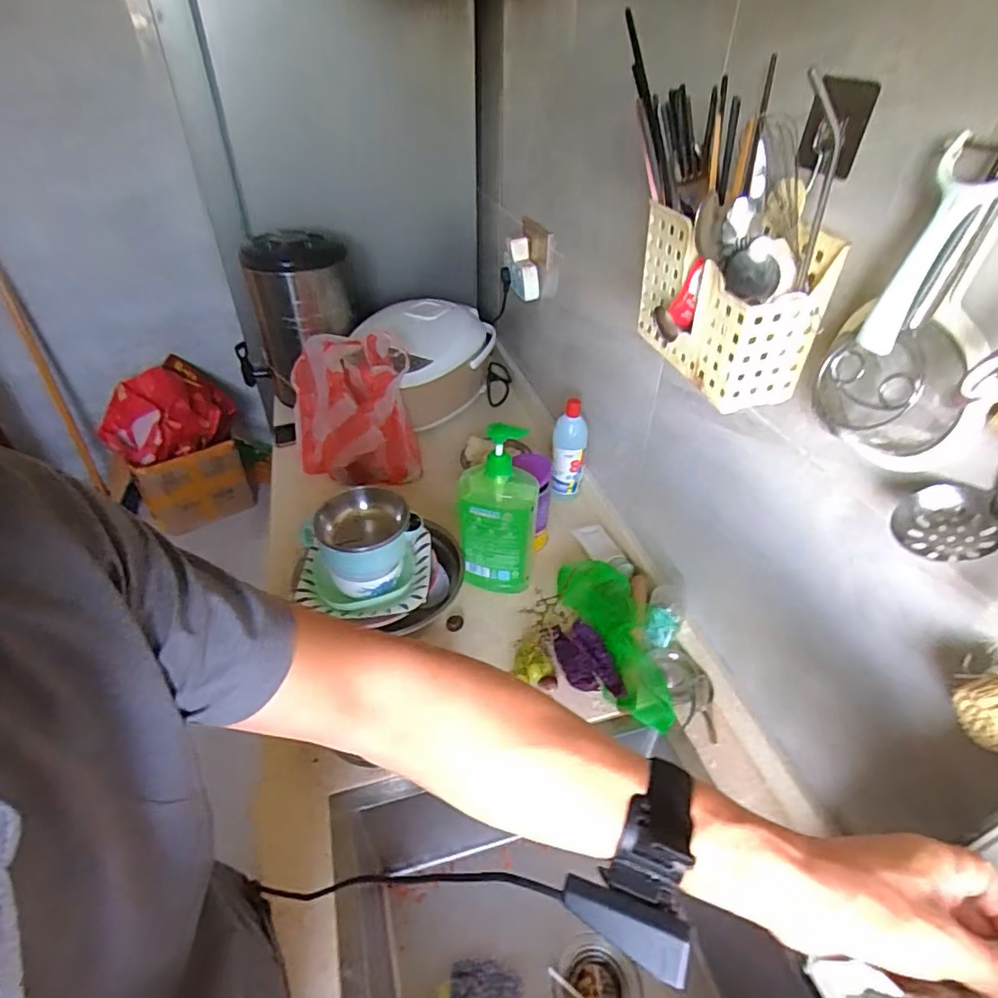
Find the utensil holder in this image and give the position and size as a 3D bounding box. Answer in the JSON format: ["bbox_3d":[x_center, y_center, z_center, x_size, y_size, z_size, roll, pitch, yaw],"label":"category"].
[{"bbox_3d":[0.205,-0.187,0.534,0.081,0.134,0.185,-15,42,-18],"label":"utensil holder"}]

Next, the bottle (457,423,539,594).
[{"bbox_3d":[-0.002,0.009,0.826,0.113,0.257,0.073,6,40,6],"label":"bottle"}]

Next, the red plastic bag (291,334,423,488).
[{"bbox_3d":[-0.283,-0.169,1.082,0.230,0.247,0.203,-9,41,-12],"label":"red plastic bag"}]

